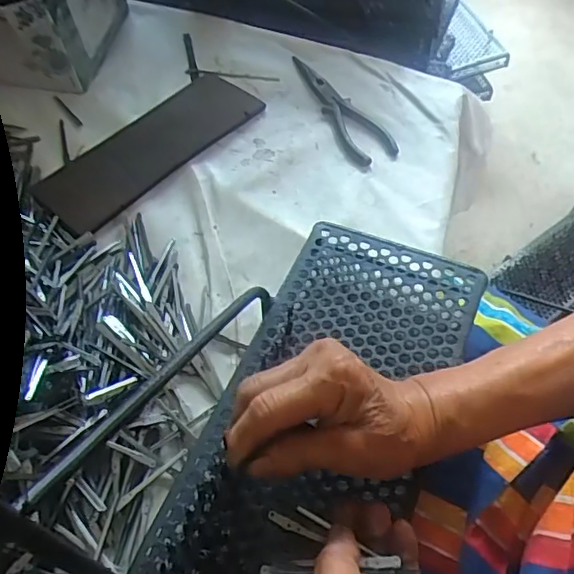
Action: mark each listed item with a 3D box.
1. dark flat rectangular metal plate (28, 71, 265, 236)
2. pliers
[{"bbox_3d":[-0.146,-0.153,0.618,0.098,0.017,0.260,37,63,21],"label":"dark flat rectangular metal plate"},{"bbox_3d":[0.066,-0.210,0.655,0.057,0.009,0.197,-15,58,-11],"label":"pliers"}]

